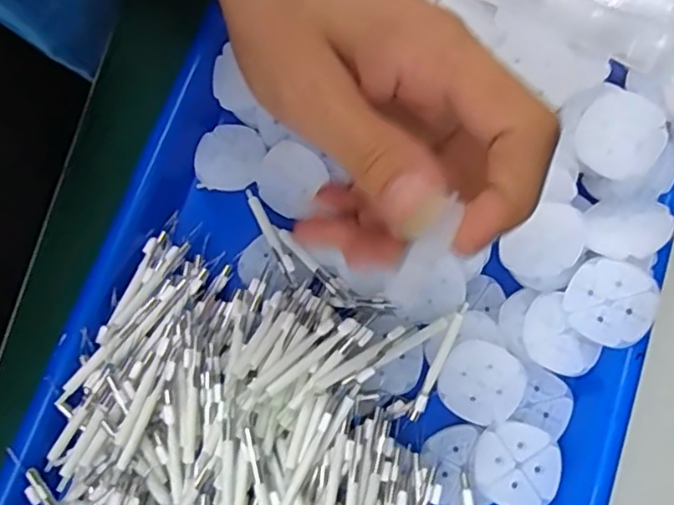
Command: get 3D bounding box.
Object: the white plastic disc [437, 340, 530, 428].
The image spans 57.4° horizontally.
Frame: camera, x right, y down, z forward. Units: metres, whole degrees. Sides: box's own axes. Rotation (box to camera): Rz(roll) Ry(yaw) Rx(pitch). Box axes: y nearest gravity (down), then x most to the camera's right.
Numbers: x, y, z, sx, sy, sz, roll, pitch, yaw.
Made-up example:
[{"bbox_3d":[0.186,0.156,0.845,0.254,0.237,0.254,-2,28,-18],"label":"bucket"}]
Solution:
[{"bbox_3d":[0.064,0.059,0.274,0.035,0.004,0.035,0,91,14],"label":"white plastic disc"}]

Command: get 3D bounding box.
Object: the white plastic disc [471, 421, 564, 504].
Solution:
[{"bbox_3d":[0.078,0.093,0.269,0.036,0.009,0.035,-1,77,4],"label":"white plastic disc"}]

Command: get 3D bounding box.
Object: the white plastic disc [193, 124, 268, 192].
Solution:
[{"bbox_3d":[-0.056,-0.050,0.319,0.035,0.004,0.034,-1,77,4],"label":"white plastic disc"}]

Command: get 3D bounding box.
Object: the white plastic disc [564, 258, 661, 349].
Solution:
[{"bbox_3d":[0.117,0.022,0.264,0.035,0.004,0.035,2,93,32],"label":"white plastic disc"}]

